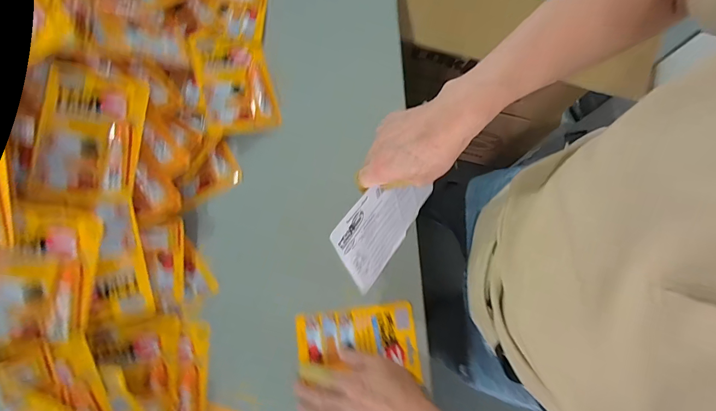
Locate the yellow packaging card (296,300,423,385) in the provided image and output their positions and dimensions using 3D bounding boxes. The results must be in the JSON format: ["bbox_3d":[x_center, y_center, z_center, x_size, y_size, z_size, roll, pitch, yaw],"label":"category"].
[{"bbox_3d":[0.001,0.189,0.487,0.159,0.017,0.095,-6,73,-5],"label":"yellow packaging card"}]

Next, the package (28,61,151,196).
[{"bbox_3d":[-0.338,-0.096,0.457,0.105,0.022,0.161,8,82,-19],"label":"package"}]

